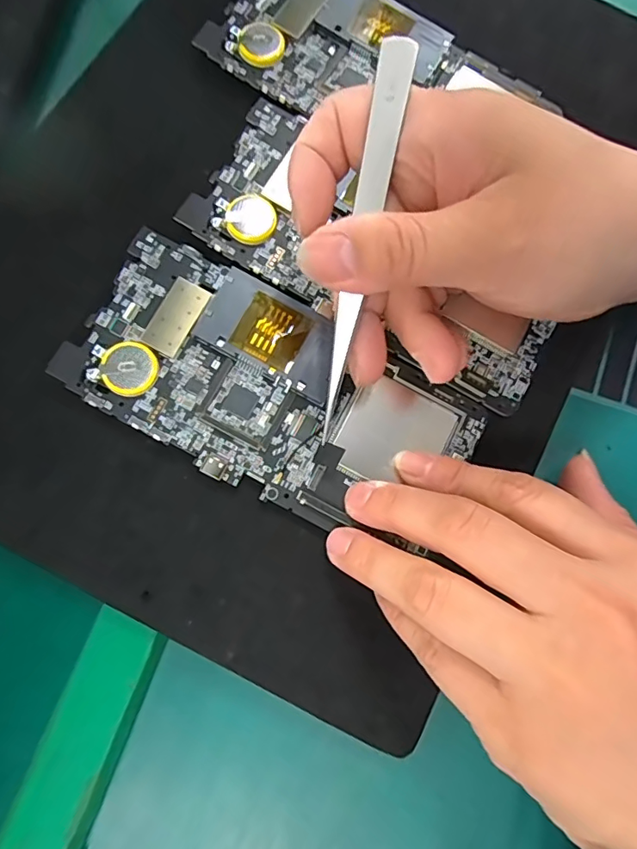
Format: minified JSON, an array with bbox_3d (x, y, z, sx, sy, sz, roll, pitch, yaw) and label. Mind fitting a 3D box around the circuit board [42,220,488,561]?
[{"bbox_3d":[-0.017,-0.011,0.197,0.149,0.006,0.072,29,79,-3],"label":"circuit board"}]

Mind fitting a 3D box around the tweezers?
[{"bbox_3d":[0.012,-0.054,0.165,0.010,0.004,0.121,14,108,4],"label":"tweezers"}]

